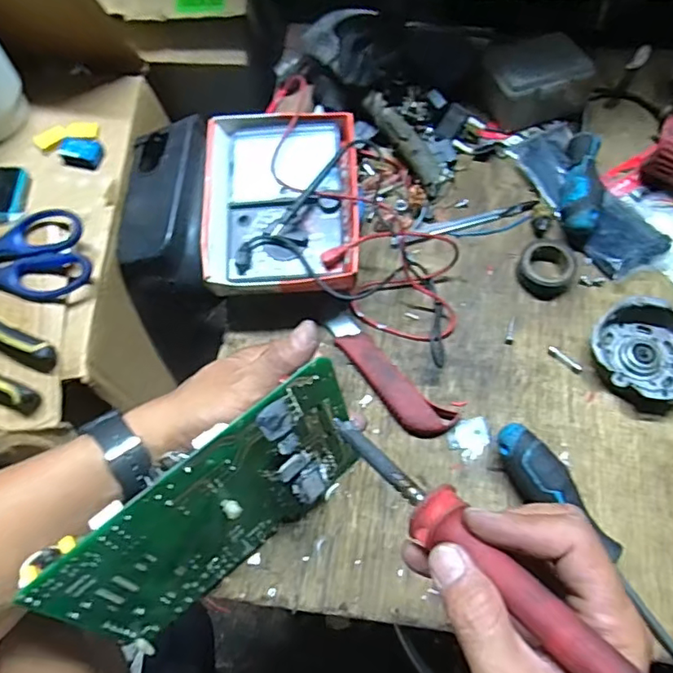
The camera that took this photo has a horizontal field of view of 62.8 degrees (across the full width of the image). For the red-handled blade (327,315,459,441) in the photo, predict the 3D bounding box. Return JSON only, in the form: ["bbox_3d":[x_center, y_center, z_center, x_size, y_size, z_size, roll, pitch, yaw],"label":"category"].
[{"bbox_3d":[0.039,0.032,0.467,0.036,0.020,0.138,-41,69,-14],"label":"red-handled blade"}]

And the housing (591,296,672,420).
[{"bbox_3d":[0.254,0.011,0.450,0.084,0.030,0.089,-1,65,3],"label":"housing"}]

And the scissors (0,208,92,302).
[{"bbox_3d":[-0.298,-0.059,0.460,0.189,0.029,0.070,-9,65,-1],"label":"scissors"}]

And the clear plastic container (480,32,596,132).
[{"bbox_3d":[0.205,-0.263,0.565,0.103,0.051,0.077,-14,65,-3],"label":"clear plastic container"}]

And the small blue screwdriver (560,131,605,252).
[{"bbox_3d":[0.230,-0.147,0.515,0.031,0.033,0.117,7,66,7],"label":"small blue screwdriver"}]

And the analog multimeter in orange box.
[{"bbox_3d":[-0.047,-0.115,0.493,0.130,0.058,0.165,-1,65,3],"label":"analog multimeter in orange box"}]

